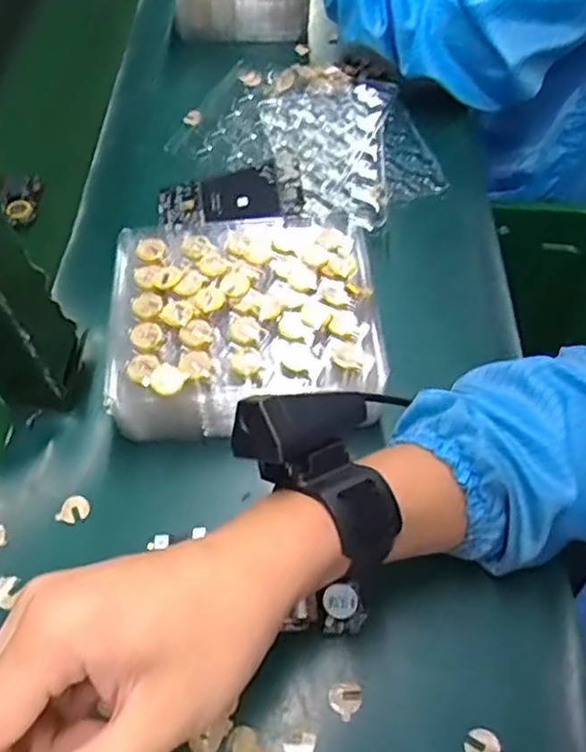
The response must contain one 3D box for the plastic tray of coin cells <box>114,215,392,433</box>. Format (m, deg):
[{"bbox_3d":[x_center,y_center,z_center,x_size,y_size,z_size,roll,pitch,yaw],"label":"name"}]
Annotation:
[{"bbox_3d":[-0.031,-0.038,0.454,0.174,0.066,0.160,-3,56,2],"label":"plastic tray of coin cells"}]

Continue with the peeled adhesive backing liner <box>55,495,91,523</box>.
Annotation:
[{"bbox_3d":[-0.138,0.085,0.413,0.020,0.005,0.018,11,59,11],"label":"peeled adhesive backing liner"}]

